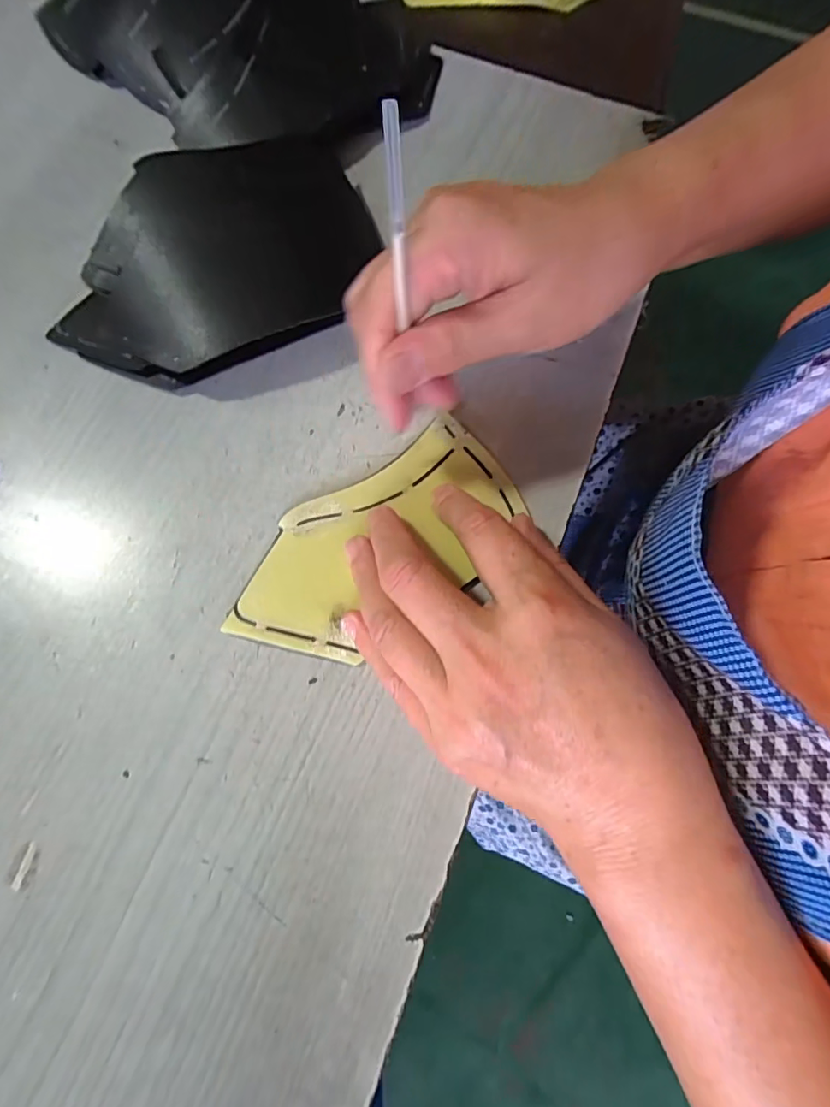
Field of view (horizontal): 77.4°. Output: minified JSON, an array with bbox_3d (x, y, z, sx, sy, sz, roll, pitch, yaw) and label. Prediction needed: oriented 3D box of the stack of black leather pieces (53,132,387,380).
[{"bbox_3d":[-0.099,-0.154,0.269,0.187,0.037,0.126,-24,75,-8],"label":"stack of black leather pieces"}]

